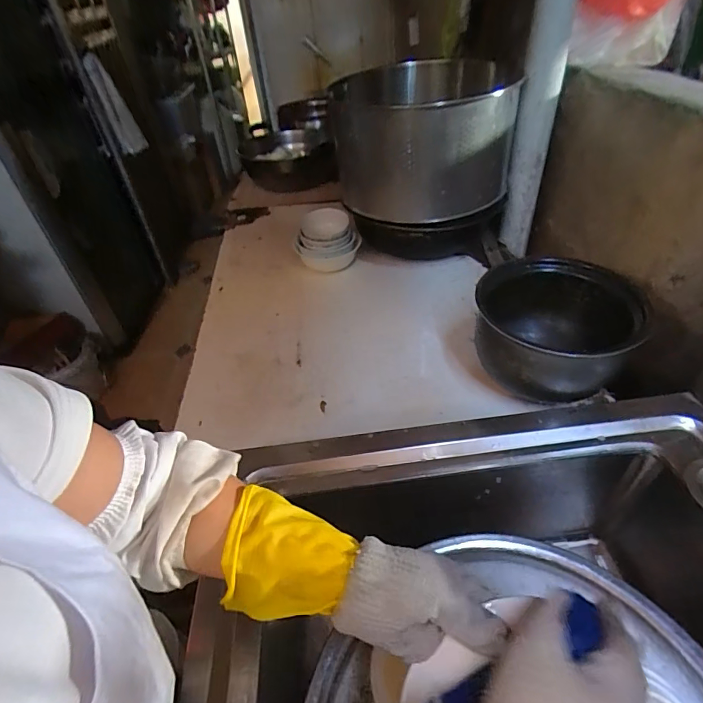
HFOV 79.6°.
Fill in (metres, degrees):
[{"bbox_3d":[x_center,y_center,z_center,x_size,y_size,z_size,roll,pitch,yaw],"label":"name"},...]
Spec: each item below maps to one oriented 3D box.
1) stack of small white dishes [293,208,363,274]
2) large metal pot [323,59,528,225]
[{"bbox_3d":[-0.055,-0.243,0.976,0.146,0.120,0.119,-8,42,-2],"label":"stack of small white dishes"},{"bbox_3d":[0.145,-0.476,0.939,0.397,0.224,0.372,6,43,13],"label":"large metal pot"}]

